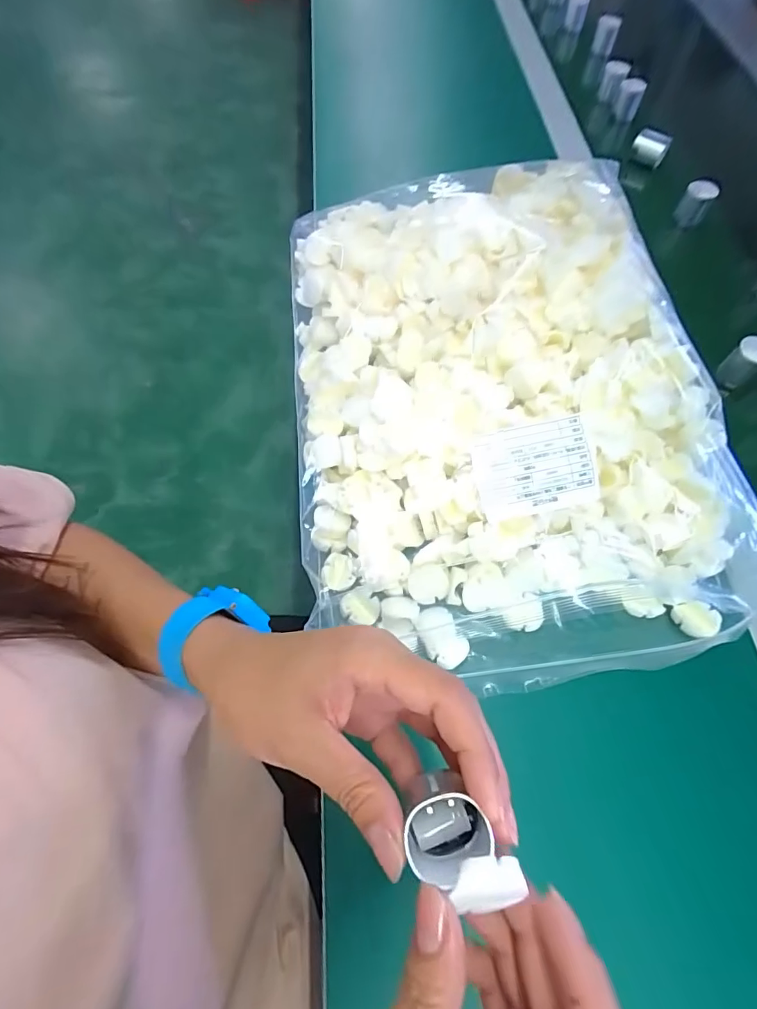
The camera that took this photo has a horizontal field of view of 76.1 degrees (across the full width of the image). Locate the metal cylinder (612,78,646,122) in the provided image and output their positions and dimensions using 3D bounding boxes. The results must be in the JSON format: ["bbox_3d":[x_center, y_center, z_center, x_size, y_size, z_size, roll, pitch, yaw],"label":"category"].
[{"bbox_3d":[0.321,-0.522,0.623,0.031,0.039,0.026,20,69,12],"label":"metal cylinder"}]

